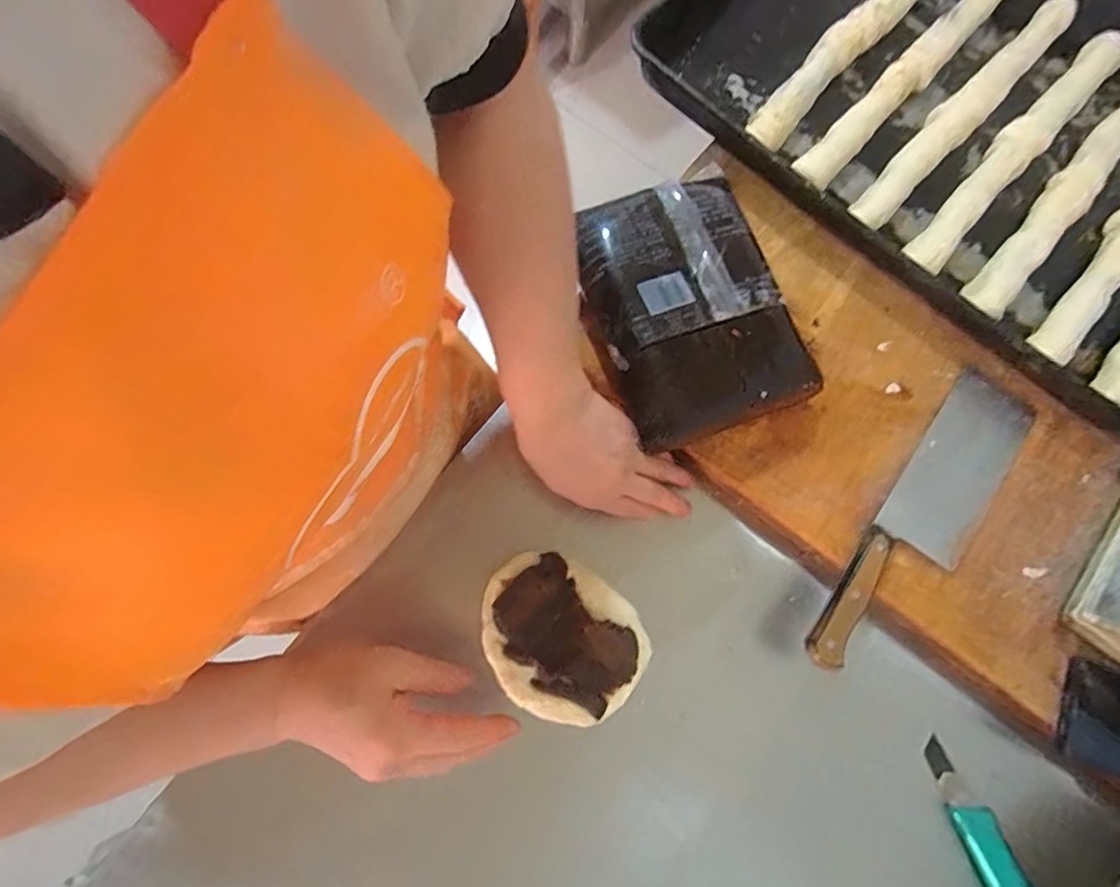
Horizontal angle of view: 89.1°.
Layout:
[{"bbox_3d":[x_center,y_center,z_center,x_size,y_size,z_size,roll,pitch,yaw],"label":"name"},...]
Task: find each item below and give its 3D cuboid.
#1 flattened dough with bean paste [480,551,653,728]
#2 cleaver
[{"bbox_3d":[-0.001,0.164,0.474,0.141,0.017,0.116,33,77,6],"label":"flattened dough with bean paste"},{"bbox_3d":[0.304,0.064,0.466,0.072,0.022,0.295,36,77,7],"label":"cleaver"}]

